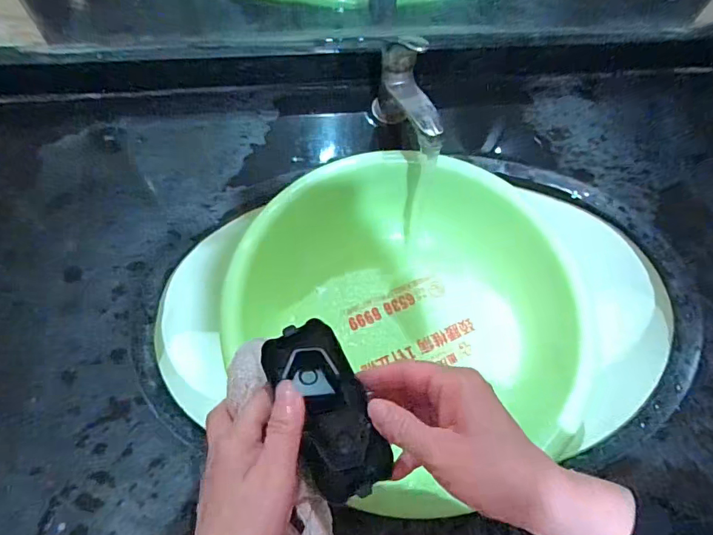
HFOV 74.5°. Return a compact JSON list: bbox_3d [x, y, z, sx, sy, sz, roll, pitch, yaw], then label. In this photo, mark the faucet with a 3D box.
[{"bbox_3d":[0.049,-0.160,0.467,0.034,0.109,0.112,-10,67,-8],"label":"faucet"}]

